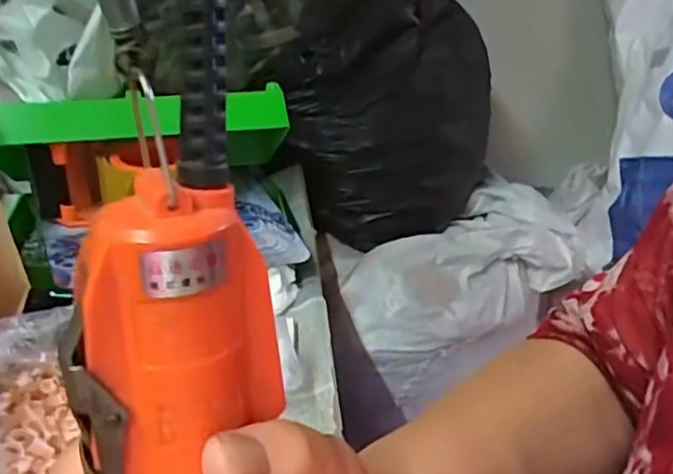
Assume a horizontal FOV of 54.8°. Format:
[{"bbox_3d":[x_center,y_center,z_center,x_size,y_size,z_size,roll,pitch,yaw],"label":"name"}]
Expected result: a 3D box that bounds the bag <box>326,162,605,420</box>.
[{"bbox_3d":[0.154,0.030,0.704,0.324,0.132,0.133,-31,39,-21],"label":"bag"}]

